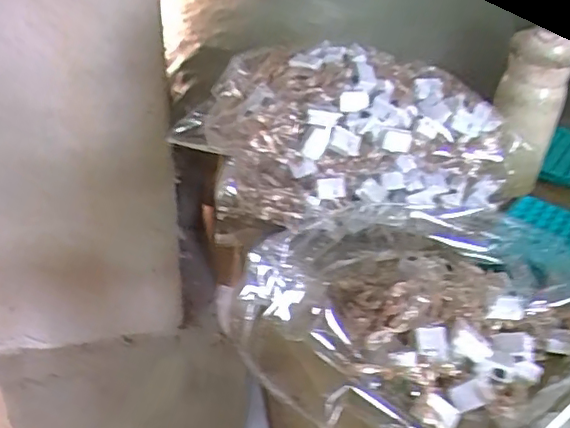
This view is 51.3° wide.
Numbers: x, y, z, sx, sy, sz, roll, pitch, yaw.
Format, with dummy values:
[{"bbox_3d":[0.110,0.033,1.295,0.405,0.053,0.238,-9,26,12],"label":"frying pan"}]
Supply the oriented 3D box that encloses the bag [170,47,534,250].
[{"bbox_3d":[0.059,-0.063,0.564,0.314,0.167,0.109,2,34,-1],"label":"bag"}]

